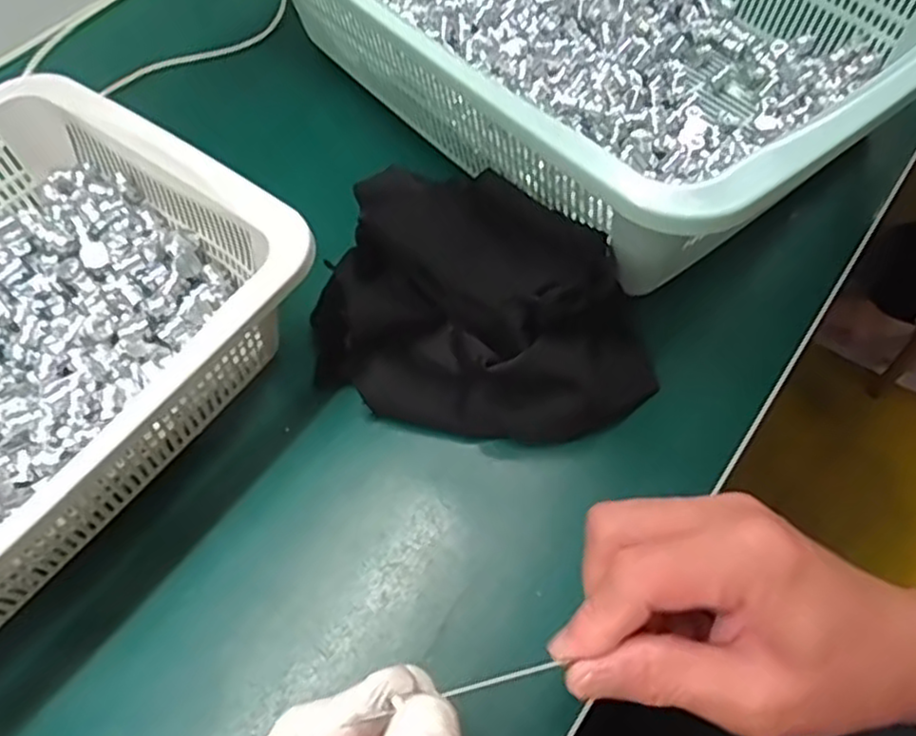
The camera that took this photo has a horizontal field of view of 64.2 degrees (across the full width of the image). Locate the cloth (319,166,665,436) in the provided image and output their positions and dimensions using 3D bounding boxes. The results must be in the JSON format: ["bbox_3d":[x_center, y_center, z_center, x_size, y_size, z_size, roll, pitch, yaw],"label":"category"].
[{"bbox_3d":[0.012,-0.030,0.387,0.179,0.070,0.116,19,60,14],"label":"cloth"}]

